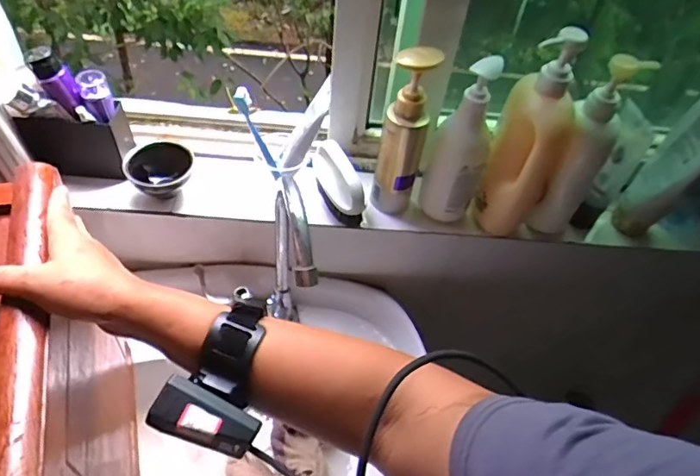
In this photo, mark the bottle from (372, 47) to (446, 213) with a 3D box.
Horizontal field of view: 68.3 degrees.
[{"bbox_3d":[0.066,-0.123,0.640,0.051,0.223,0.041,18,51,9],"label":"bottle"}]

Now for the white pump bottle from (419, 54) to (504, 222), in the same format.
[{"bbox_3d":[0.135,-0.111,0.634,0.070,0.221,0.044,20,51,11],"label":"white pump bottle"}]

